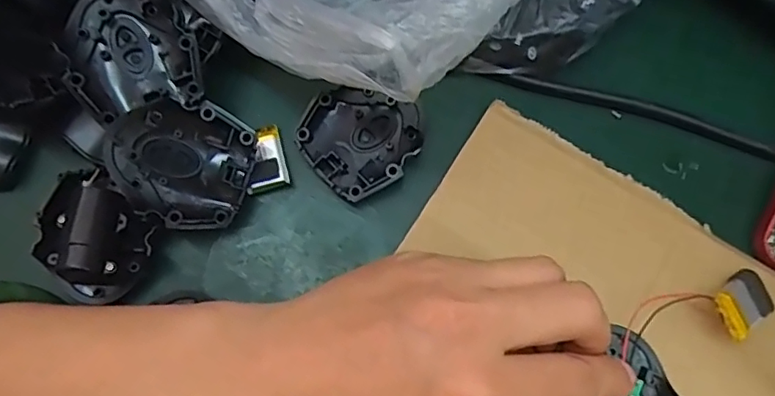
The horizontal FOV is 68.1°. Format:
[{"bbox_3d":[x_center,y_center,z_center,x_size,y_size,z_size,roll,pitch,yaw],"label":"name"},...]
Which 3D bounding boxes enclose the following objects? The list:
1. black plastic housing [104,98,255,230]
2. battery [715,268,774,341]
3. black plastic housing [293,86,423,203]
[{"bbox_3d":[-0.093,-0.016,0.257,0.060,0.016,0.053,19,90,-16],"label":"black plastic housing"},{"bbox_3d":[0.152,0.045,0.246,0.033,0.007,0.022,-25,81,-26],"label":"battery"},{"bbox_3d":[-0.012,-0.030,0.278,0.056,0.018,0.053,0,77,-1],"label":"black plastic housing"}]

